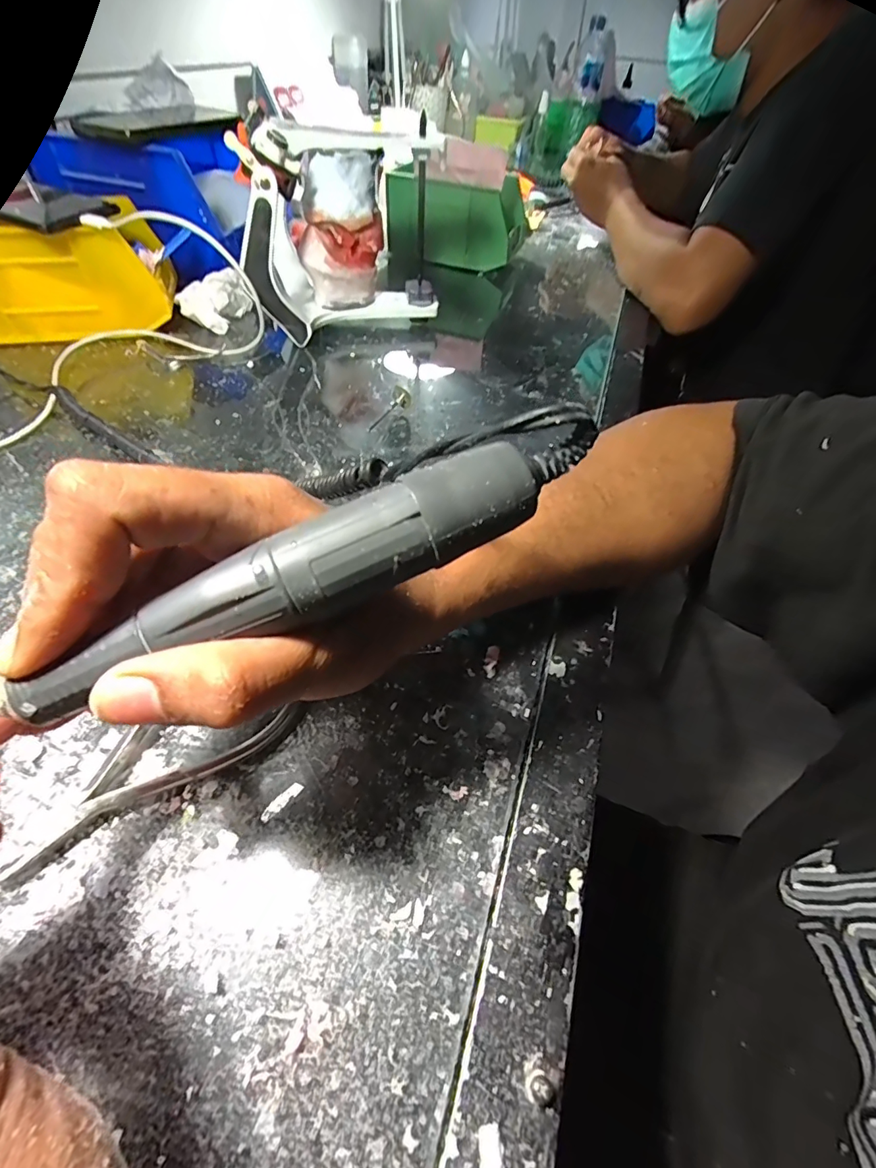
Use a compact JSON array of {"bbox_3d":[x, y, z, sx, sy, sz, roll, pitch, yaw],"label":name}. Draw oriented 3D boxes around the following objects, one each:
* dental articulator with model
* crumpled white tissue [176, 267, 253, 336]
[{"bbox_3d":[-0.080,-0.311,0.434,0.161,0.151,0.141,0,50,-5],"label":"dental articulator with model"},{"bbox_3d":[-0.218,-0.276,0.465,0.066,0.041,0.044,-14,53,-16],"label":"crumpled white tissue"}]

